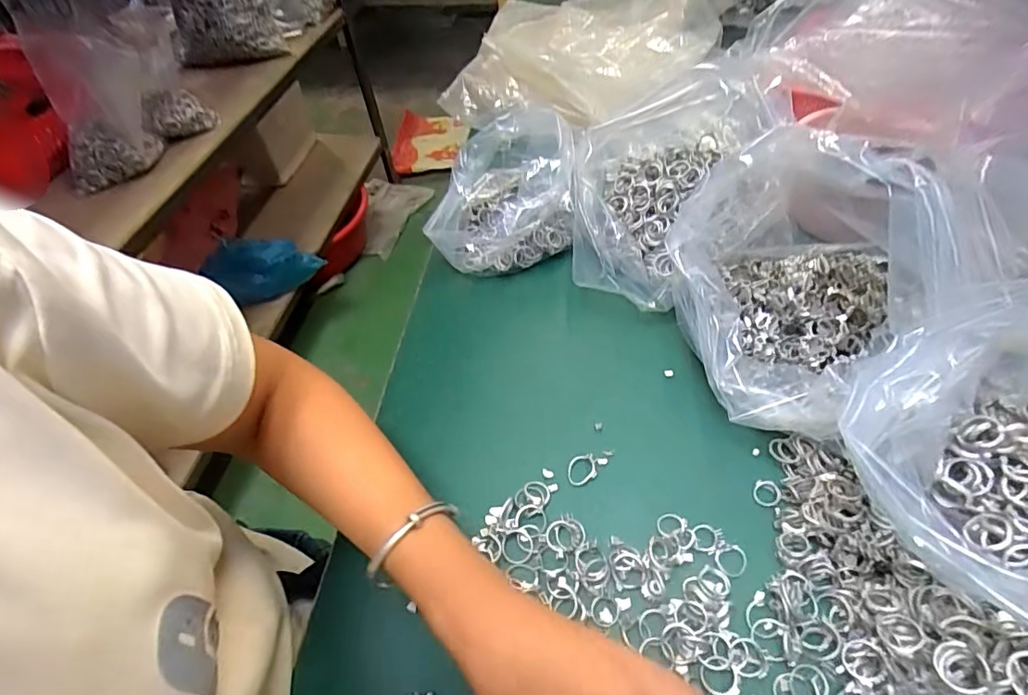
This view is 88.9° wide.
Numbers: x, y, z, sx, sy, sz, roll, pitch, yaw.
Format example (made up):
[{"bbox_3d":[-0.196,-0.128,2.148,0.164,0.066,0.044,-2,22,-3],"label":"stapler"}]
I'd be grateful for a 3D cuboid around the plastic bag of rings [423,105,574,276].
[{"bbox_3d":[-0.009,-0.159,0.521,0.136,0.119,0.127,4,51,9],"label":"plastic bag of rings"}]

